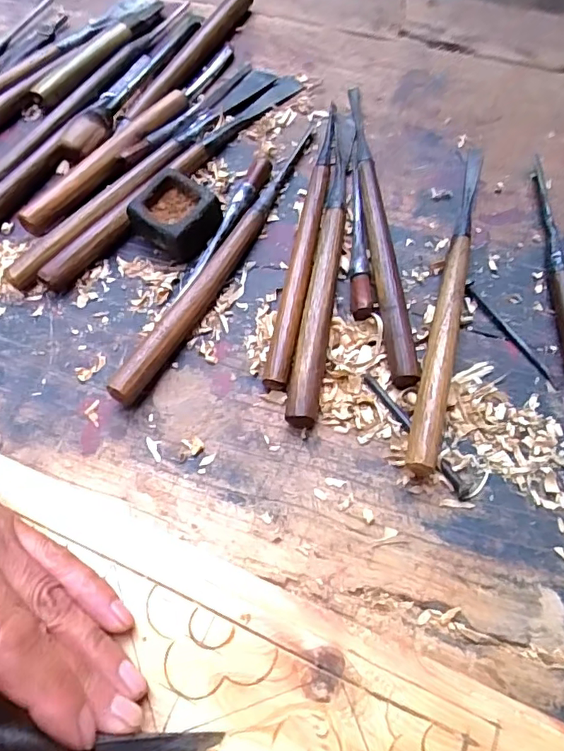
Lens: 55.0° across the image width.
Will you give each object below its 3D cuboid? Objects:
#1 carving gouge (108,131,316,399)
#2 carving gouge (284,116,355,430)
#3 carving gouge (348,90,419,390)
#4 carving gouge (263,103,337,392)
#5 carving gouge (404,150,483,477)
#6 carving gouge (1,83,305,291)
[{"bbox_3d":[-0.038,-0.081,0.358,0.017,0.021,0.236,25,70,13],"label":"carving gouge"},{"bbox_3d":[0.030,-0.084,0.357,0.018,0.016,0.250,7,67,6],"label":"carving gouge"},{"bbox_3d":[0.066,-0.108,0.365,0.022,0.015,0.250,-5,66,1],"label":"carving gouge"},{"bbox_3d":[0.017,-0.097,0.365,0.016,0.014,0.232,9,67,7],"label":"carving gouge"},{"bbox_3d":[0.105,-0.055,0.335,0.017,0.024,0.243,13,67,9],"label":"carving gouge"},{"bbox_3d":[-0.087,-0.152,0.396,0.027,0.018,0.267,39,73,18],"label":"carving gouge"}]

